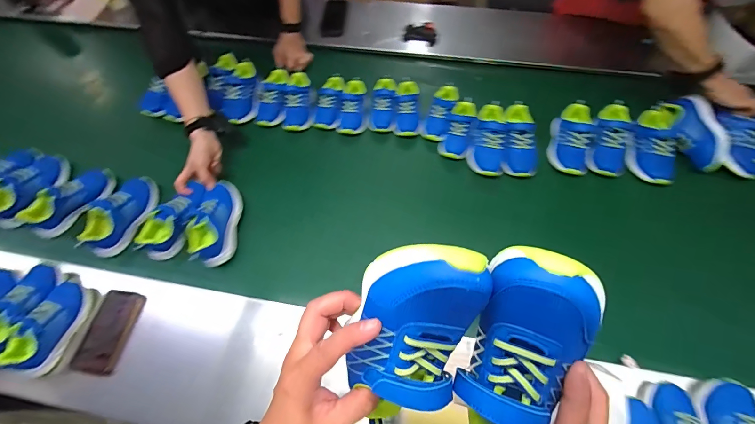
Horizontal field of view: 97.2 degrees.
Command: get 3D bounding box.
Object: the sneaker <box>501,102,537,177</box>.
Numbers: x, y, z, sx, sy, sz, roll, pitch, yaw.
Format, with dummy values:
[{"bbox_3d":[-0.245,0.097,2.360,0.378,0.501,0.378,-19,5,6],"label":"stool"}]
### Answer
[{"bbox_3d":[0.347,-0.178,0.817,0.081,0.066,0.192,5,63,5],"label":"sneaker"}]

